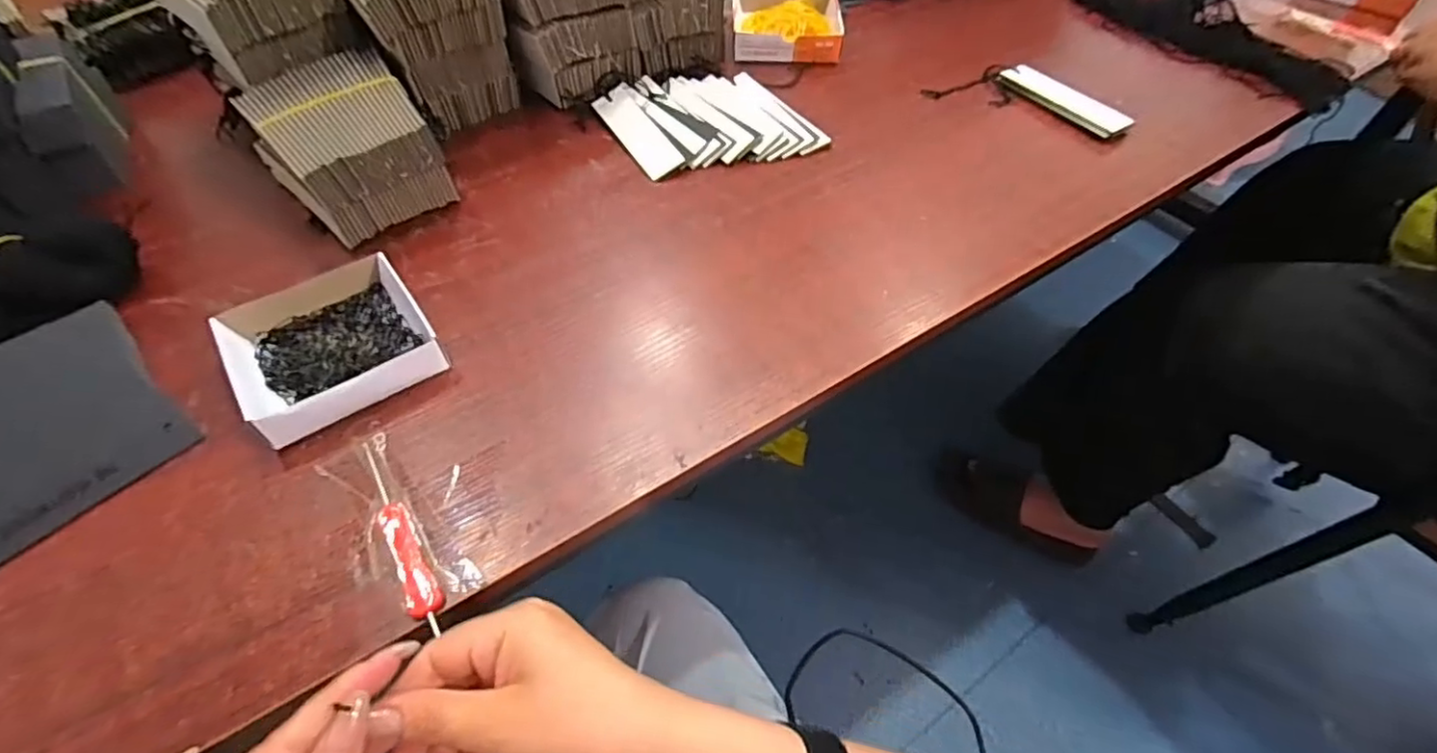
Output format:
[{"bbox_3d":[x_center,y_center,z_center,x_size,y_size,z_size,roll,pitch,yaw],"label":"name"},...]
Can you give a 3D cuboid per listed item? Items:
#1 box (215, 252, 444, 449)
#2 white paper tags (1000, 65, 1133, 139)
[{"bbox_3d":[-0.239,-0.024,0.381,0.102,0.026,0.111,-31,60,-23],"label":"box"},{"bbox_3d":[0.322,-0.260,0.581,0.040,0.013,0.124,-27,58,-20],"label":"white paper tags"}]

